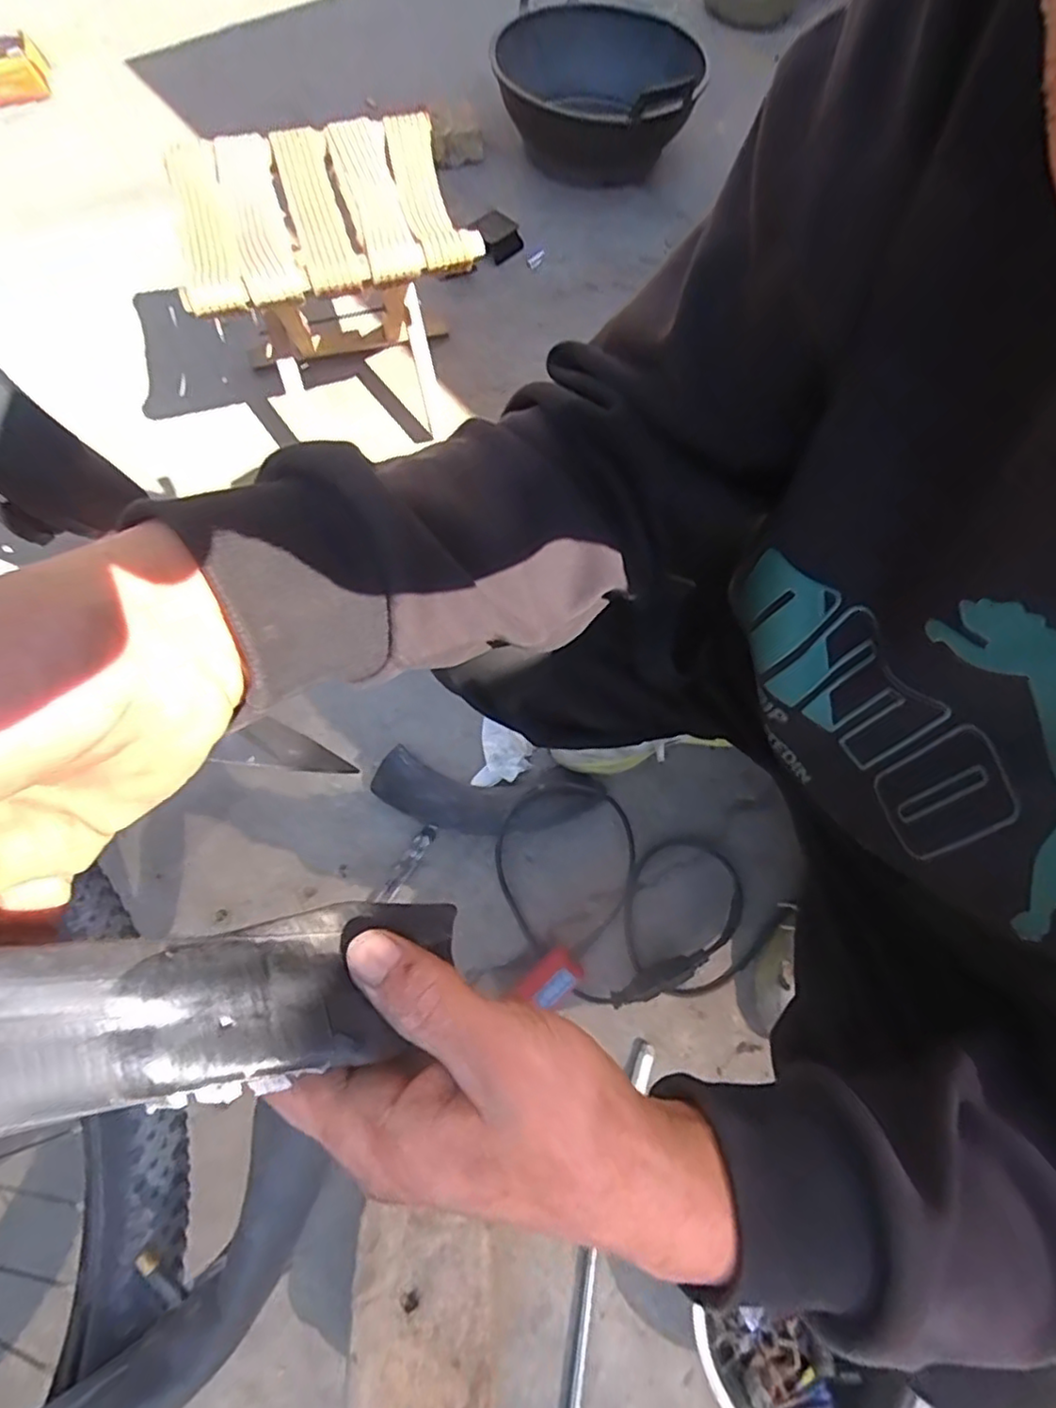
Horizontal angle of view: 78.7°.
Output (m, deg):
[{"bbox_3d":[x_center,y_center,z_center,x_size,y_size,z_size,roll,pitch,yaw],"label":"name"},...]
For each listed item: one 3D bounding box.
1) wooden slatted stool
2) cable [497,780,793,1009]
[{"bbox_3d":[-0.244,-0.516,0.835,0.311,0.271,0.297,-15,67,-11],"label":"wooden slatted stool"},{"bbox_3d":[0.101,0.205,0.680,0.276,0.033,0.204,39,74,17],"label":"cable"}]

